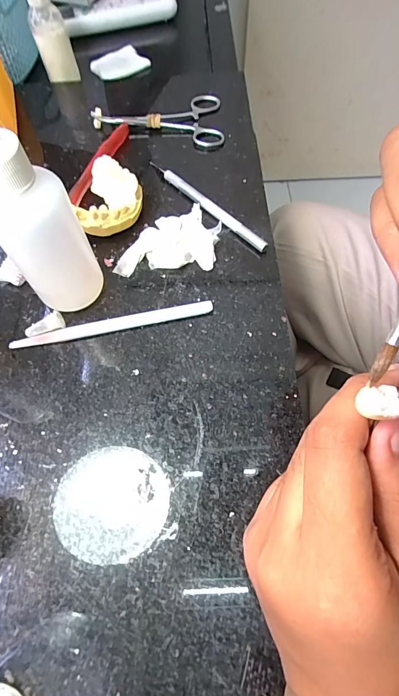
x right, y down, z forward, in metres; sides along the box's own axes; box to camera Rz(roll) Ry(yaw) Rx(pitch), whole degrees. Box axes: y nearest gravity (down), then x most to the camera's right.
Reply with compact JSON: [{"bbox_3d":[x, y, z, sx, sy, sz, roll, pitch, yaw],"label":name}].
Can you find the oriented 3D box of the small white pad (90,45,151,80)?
[{"bbox_3d":[-0.094,-0.335,0.433,0.060,0.006,0.040,-30,81,-5],"label":"small white pad"}]

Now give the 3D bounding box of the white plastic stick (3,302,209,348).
[{"bbox_3d":[-0.059,-0.016,0.252,0.137,0.004,0.009,-11,64,-4],"label":"white plastic stick"}]

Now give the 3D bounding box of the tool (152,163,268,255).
[{"bbox_3d":[0.003,-0.119,0.299,0.007,0.008,0.135,-40,70,-17],"label":"tool"}]

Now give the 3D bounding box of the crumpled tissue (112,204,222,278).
[{"bbox_3d":[-0.024,-0.085,0.281,0.077,0.011,0.056,-3,64,0],"label":"crumpled tissue"}]

